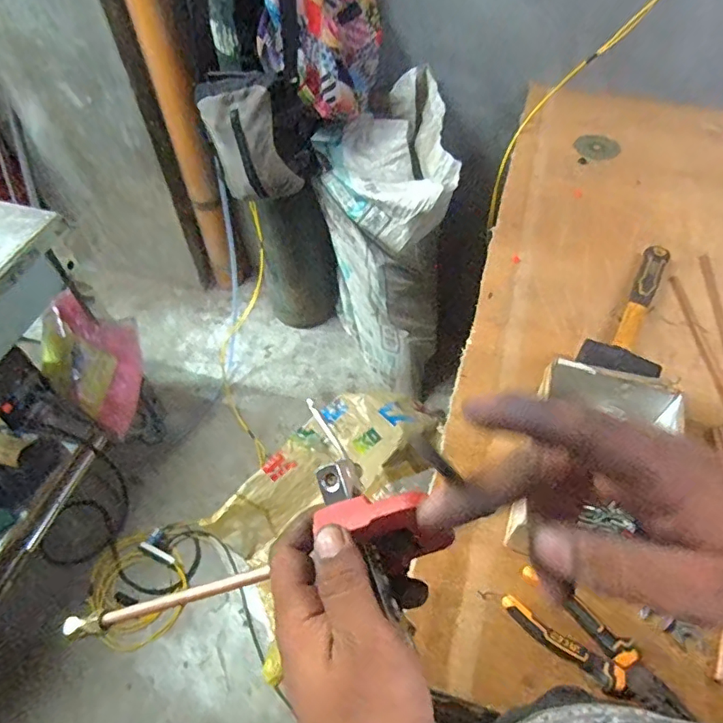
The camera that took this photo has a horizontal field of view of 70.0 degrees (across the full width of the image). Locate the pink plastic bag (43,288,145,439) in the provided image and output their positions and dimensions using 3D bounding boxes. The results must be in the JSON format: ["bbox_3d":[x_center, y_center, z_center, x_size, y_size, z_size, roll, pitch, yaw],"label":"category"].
[{"bbox_3d":[-0.709,0.000,1.321,0.304,0.360,0.101,21,22,20],"label":"pink plastic bag"}]

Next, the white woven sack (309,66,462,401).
[{"bbox_3d":[0.059,-0.290,1.471,0.320,0.773,0.401,0,53,1],"label":"white woven sack"}]

